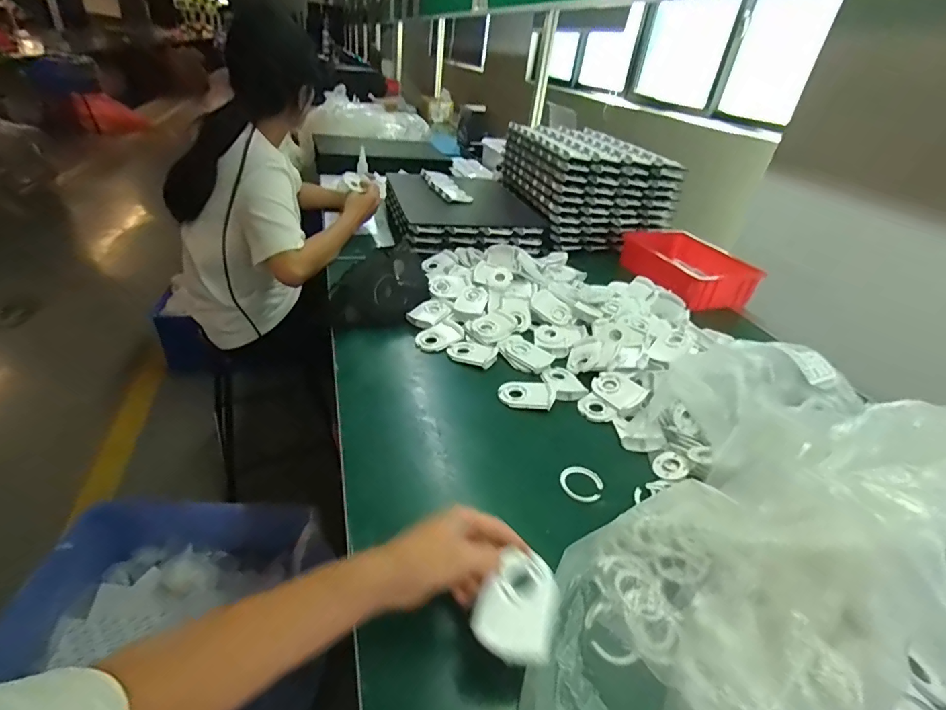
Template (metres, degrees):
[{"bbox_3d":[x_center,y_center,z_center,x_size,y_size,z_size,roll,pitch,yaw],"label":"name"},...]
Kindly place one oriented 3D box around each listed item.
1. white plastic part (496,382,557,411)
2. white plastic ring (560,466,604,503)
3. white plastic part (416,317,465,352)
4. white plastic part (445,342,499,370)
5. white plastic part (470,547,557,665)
[{"bbox_3d":[0.081,0.060,0.693,0.083,0.016,0.056,9,34,1],"label":"white plastic part"},{"bbox_3d":[0.133,0.157,0.564,0.050,0.006,0.048,6,34,-4],"label":"white plastic ring"},{"bbox_3d":[-0.058,-0.032,0.818,0.058,0.014,0.092,31,40,30],"label":"white plastic part"},{"bbox_3d":[-0.001,-0.002,0.788,0.084,0.011,0.052,19,35,16],"label":"white plastic part"},{"bbox_3d":[0.038,0.205,0.384,0.061,0.015,0.086,10,36,12],"label":"white plastic part"}]

